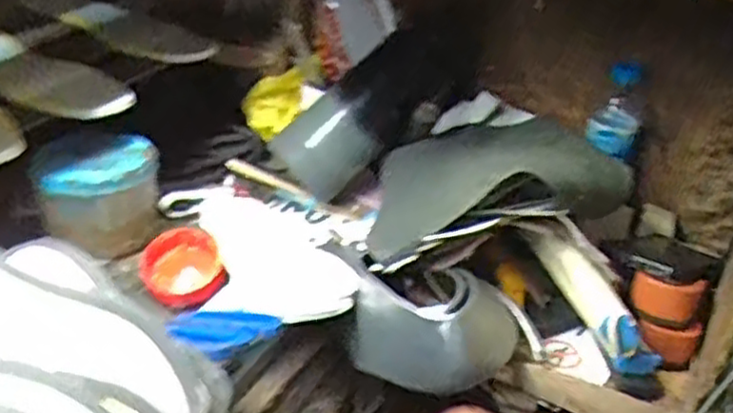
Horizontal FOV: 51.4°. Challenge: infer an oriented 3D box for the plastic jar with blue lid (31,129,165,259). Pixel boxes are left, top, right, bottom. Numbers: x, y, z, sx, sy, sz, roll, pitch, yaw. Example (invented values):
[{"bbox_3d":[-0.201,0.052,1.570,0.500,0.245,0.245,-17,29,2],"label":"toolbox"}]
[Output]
[{"bbox_3d":[-0.244,-0.012,0.701,0.088,0.098,0.097,14,30,11],"label":"plastic jar with blue lid"}]

